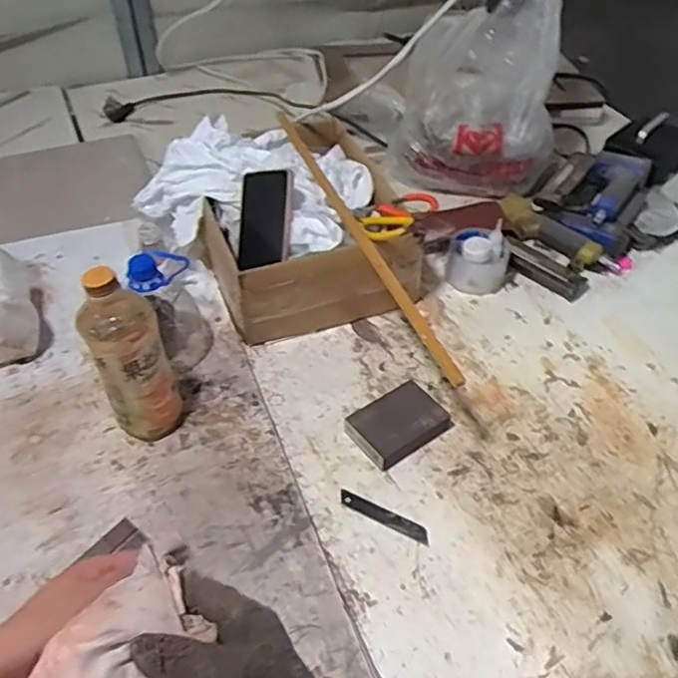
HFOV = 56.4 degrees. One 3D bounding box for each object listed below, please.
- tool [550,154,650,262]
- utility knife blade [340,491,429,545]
[{"bbox_3d":[0.430,-0.227,1.039,0.129,0.061,0.248,23,50,20],"label":"tool"},{"bbox_3d":[0.046,0.183,0.656,0.102,0.004,0.020,21,49,18],"label":"utility knife blade"}]

